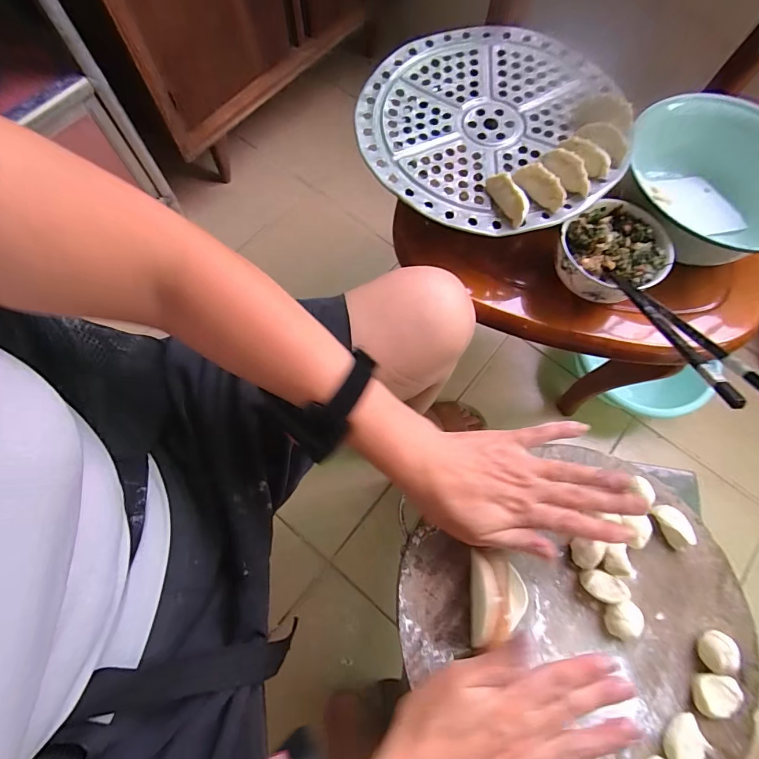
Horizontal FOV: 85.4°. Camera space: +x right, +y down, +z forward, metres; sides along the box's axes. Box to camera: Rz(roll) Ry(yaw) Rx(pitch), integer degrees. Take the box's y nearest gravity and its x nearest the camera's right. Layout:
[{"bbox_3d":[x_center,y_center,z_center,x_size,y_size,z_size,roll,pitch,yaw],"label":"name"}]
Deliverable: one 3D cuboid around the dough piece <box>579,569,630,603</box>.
[{"bbox_3d":[0.181,0.167,0.332,0.033,0.020,0.020,18,72,5],"label":"dough piece"}]

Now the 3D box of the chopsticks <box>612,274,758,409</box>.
[{"bbox_3d":[0.227,-0.044,0.322,0.018,0.014,0.206,7,34,2],"label":"chopsticks"}]

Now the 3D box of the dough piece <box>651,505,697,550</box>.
[{"bbox_3d":[0.250,0.124,0.350,0.022,0.015,0.035,-25,73,-9],"label":"dough piece"}]

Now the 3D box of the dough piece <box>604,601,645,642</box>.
[{"bbox_3d":[0.193,0.191,0.326,0.026,0.016,0.027,0,71,-1],"label":"dough piece"}]

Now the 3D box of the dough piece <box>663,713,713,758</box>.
[{"bbox_3d":[0.225,0.268,0.301,0.034,0.013,0.024,-34,75,-12],"label":"dough piece"}]

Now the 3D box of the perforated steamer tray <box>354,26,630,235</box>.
[{"bbox_3d":[0.113,-0.287,0.456,0.265,0.022,0.283,1,71,-1],"label":"perforated steamer tray"}]

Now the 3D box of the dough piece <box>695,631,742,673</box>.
[{"bbox_3d":[0.261,0.210,0.318,0.021,0.020,0.027,18,72,5],"label":"dough piece"}]

